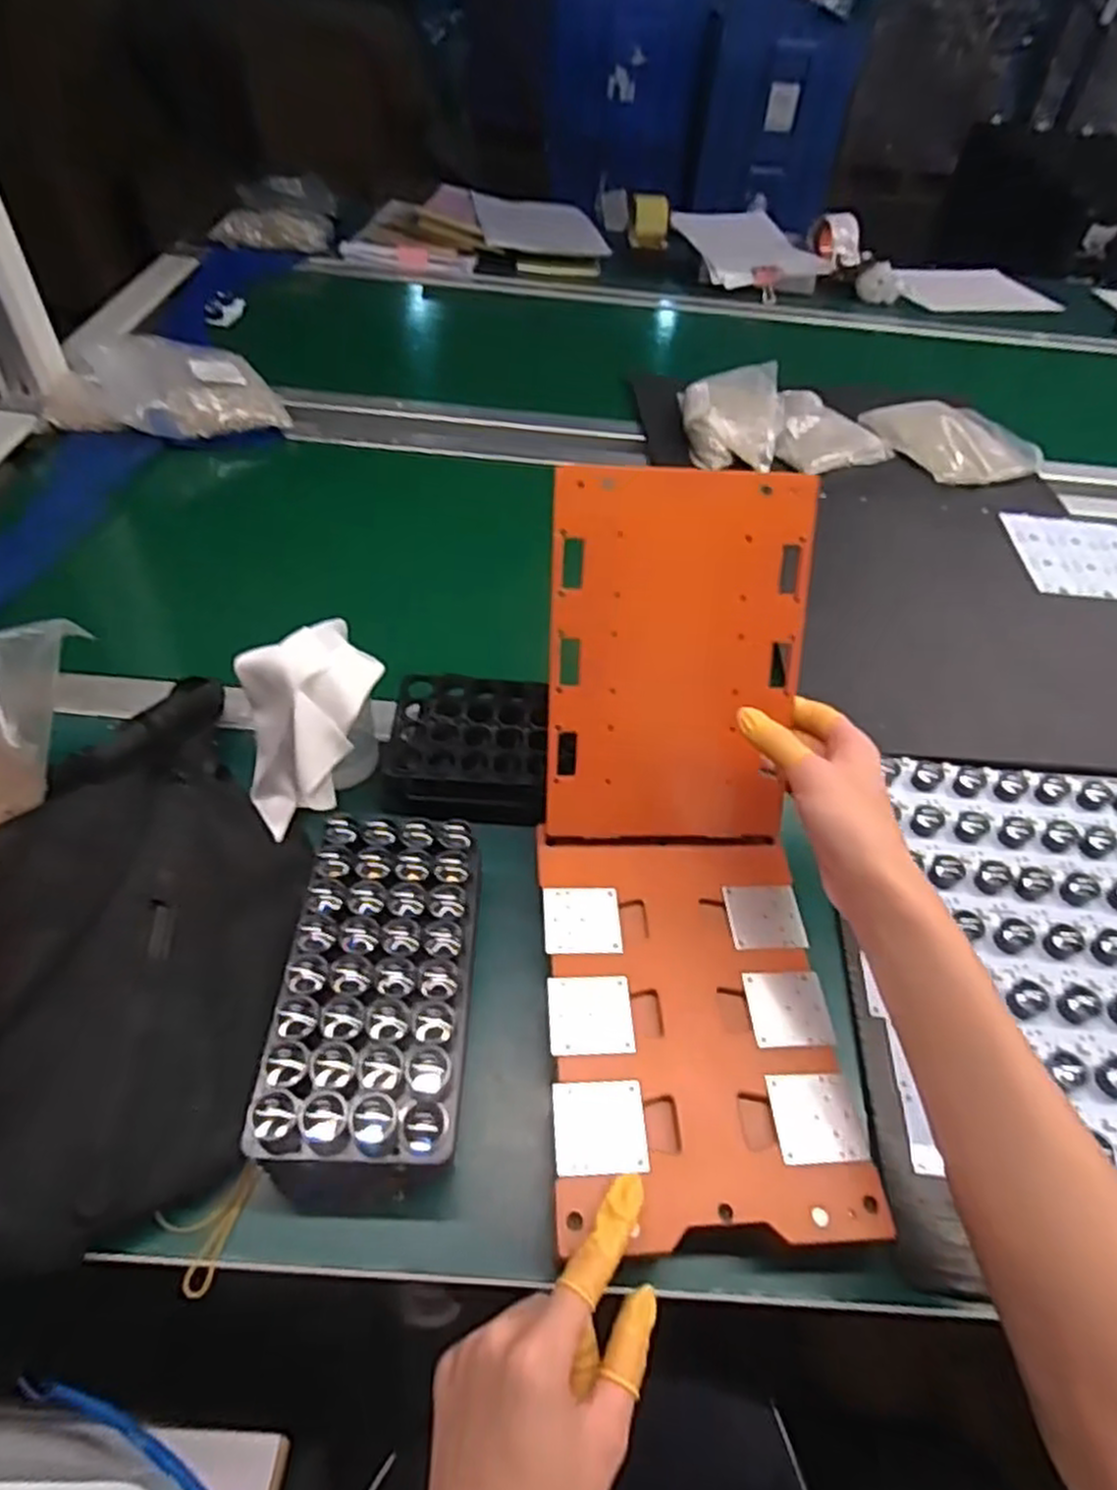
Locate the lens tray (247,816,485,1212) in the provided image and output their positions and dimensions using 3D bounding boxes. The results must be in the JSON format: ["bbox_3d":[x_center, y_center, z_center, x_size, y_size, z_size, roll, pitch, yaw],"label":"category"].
[{"bbox_3d":[-0.099,0.143,0.436,0.103,0.066,0.201,4,50,0],"label":"lens tray"}]

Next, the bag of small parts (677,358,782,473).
[{"bbox_3d":[0.210,-0.406,0.927,0.126,0.044,0.176,15,51,8],"label":"bag of small parts"}]

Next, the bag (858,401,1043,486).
[{"bbox_3d":[0.490,-0.394,0.954,0.147,0.028,0.195,-22,55,-20],"label":"bag"}]

